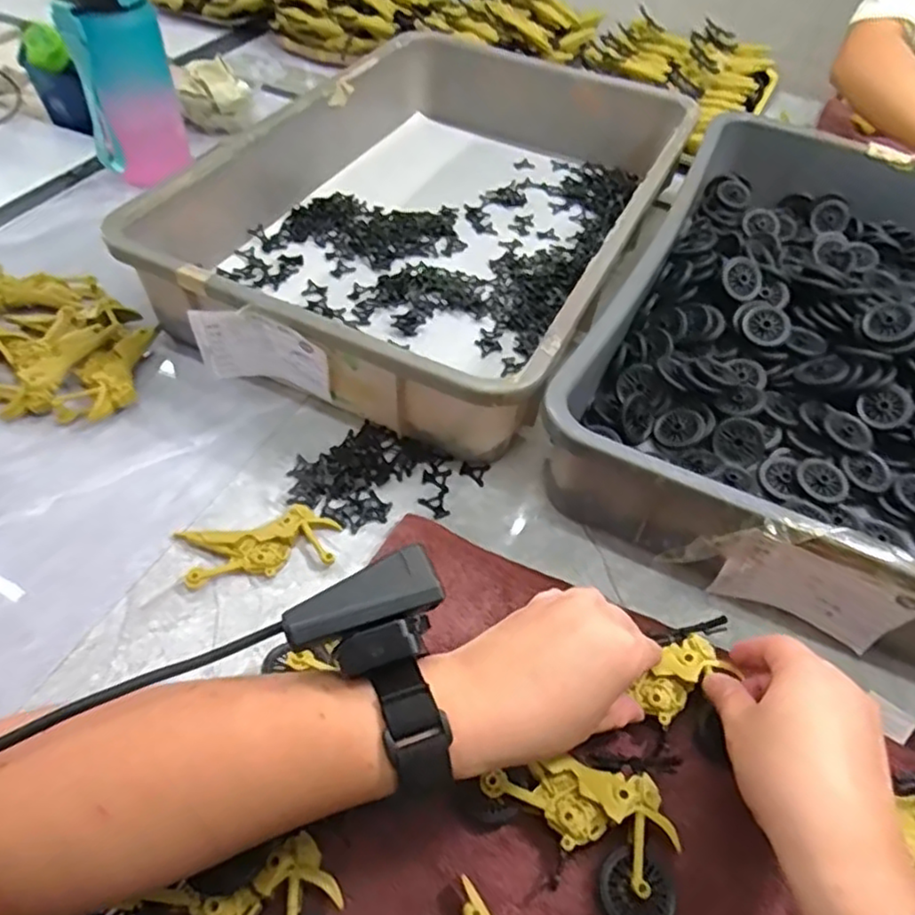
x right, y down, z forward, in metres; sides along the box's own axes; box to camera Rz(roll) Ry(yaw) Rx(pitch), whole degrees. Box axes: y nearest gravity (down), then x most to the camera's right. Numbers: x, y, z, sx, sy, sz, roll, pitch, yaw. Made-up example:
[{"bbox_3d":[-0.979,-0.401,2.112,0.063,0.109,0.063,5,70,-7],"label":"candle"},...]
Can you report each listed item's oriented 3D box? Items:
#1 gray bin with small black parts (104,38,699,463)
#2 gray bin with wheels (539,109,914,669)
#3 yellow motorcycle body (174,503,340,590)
[{"bbox_3d":[-0.007,-0.243,0.649,0.361,0.095,0.552,22,52,14],"label":"gray bin with small black parts"},{"bbox_3d":[0.311,-0.094,0.542,0.354,0.091,0.515,24,52,15],"label":"gray bin with wheels"},{"bbox_3d":[-0.132,0.057,0.448,0.099,0.015,0.042,-10,52,-12],"label":"yellow motorcycle body"}]

